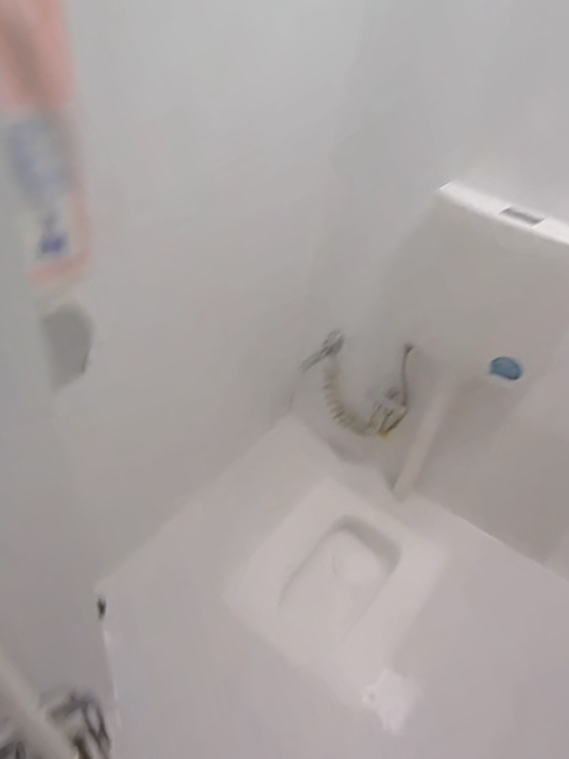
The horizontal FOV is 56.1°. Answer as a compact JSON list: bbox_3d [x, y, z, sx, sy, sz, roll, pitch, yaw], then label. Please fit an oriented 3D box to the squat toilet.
[{"bbox_3d":[0.132,0.501,1.370,0.404,0.088,0.458,29,52,22],"label":"squat toilet"}]

